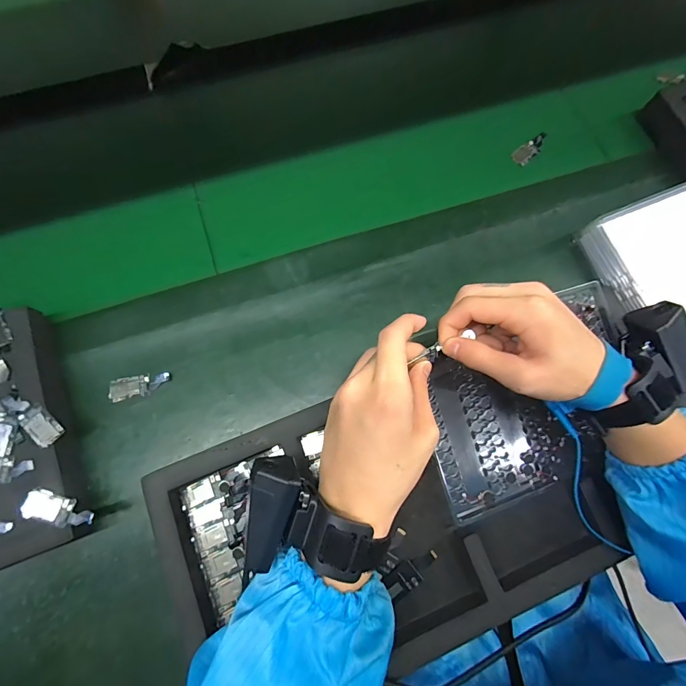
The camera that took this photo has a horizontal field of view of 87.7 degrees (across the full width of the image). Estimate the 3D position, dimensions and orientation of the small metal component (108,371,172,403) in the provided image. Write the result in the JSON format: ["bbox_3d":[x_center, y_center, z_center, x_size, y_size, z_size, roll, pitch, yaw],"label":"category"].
[{"bbox_3d":[-0.203,0.042,0.357,0.061,0.004,0.022,-12,74,-5],"label":"small metal component"}]

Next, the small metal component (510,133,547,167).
[{"bbox_3d":[0.239,-0.247,0.452,0.055,0.010,0.023,-39,78,-12],"label":"small metal component"}]

